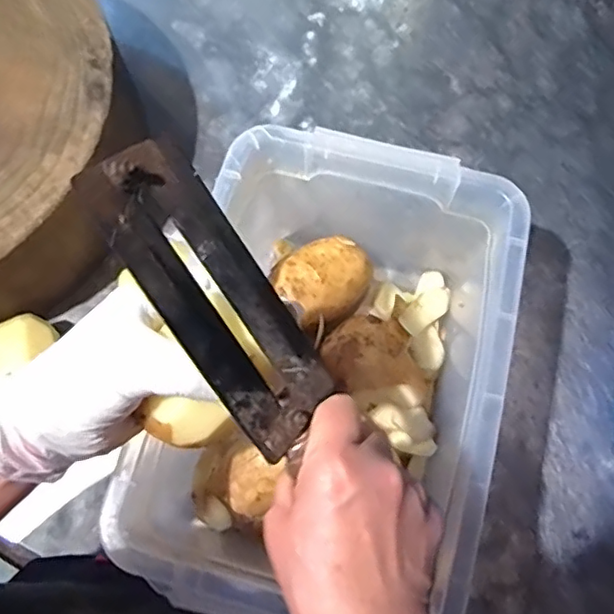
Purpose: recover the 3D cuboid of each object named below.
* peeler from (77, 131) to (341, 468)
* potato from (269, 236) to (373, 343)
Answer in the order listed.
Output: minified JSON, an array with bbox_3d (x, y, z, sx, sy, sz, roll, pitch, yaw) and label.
[{"bbox_3d":[-0.041,-0.004,0.284,0.060,0.007,0.156,-42,105,-37],"label":"peeler"},{"bbox_3d":[0.010,-0.019,0.515,0.085,0.050,0.072,-45,101,-25],"label":"potato"}]

